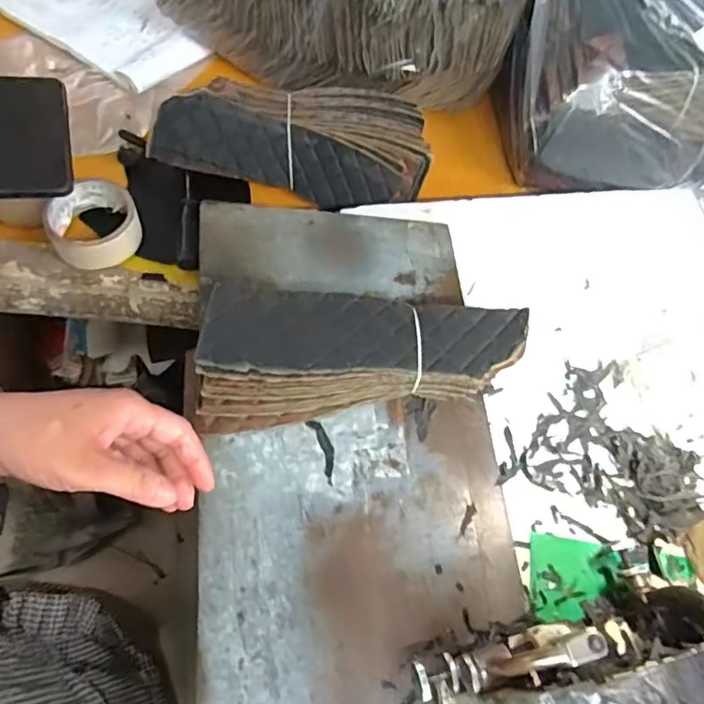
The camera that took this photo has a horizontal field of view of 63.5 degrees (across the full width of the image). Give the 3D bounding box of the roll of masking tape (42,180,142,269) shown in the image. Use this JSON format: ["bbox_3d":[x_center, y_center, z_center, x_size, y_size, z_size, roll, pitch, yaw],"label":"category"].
[{"bbox_3d":[-0.262,-0.130,0.578,0.086,0.037,0.084,4,62,-8],"label":"roll of masking tape"}]

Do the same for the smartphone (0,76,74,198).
[{"bbox_3d":[-0.315,-0.211,0.550,0.077,0.015,0.134,-7,71,-19],"label":"smartphone"}]

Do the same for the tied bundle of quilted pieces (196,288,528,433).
[{"bbox_3d":[0.010,0.006,0.485,0.273,0.079,0.090,-2,64,-10],"label":"tied bundle of quilted pieces"}]

